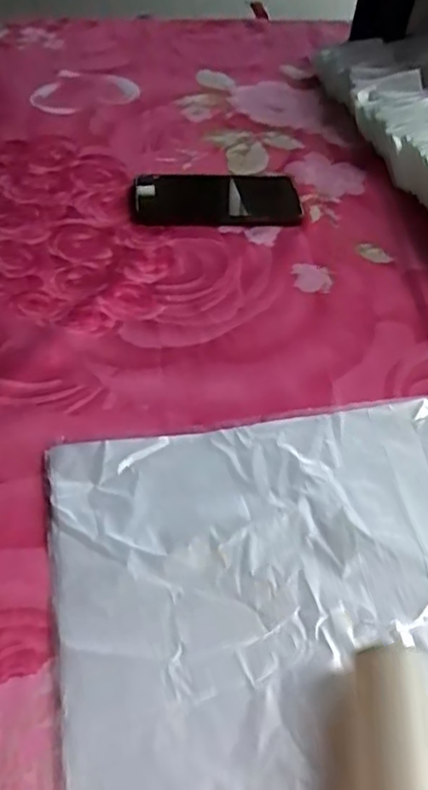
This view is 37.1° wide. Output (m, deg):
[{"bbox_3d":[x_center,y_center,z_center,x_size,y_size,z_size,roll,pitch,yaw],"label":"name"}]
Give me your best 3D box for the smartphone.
[{"bbox_3d":[0.002,-0.198,0.637,0.166,0.012,0.085,-4,60,-14],"label":"smartphone"}]

